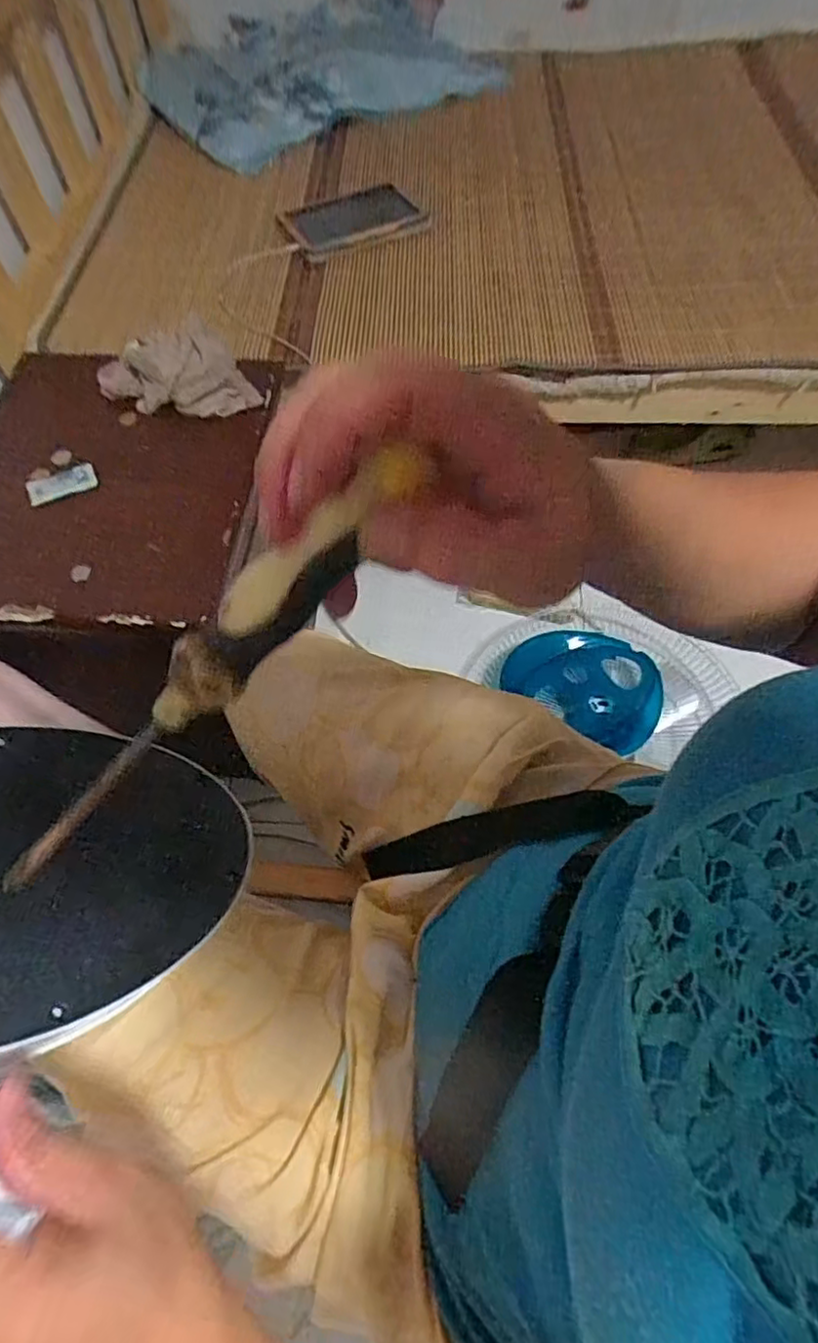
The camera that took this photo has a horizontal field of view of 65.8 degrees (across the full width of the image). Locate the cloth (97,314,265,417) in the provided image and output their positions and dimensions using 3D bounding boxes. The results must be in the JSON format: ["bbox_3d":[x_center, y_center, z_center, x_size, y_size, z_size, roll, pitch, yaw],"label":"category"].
[{"bbox_3d":[-0.260,-0.334,0.703,0.184,0.062,0.076,8,60,6],"label":"cloth"}]

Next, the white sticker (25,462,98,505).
[{"bbox_3d":[-0.364,-0.197,0.662,0.069,0.007,0.040,-17,61,-9],"label":"white sticker"}]

